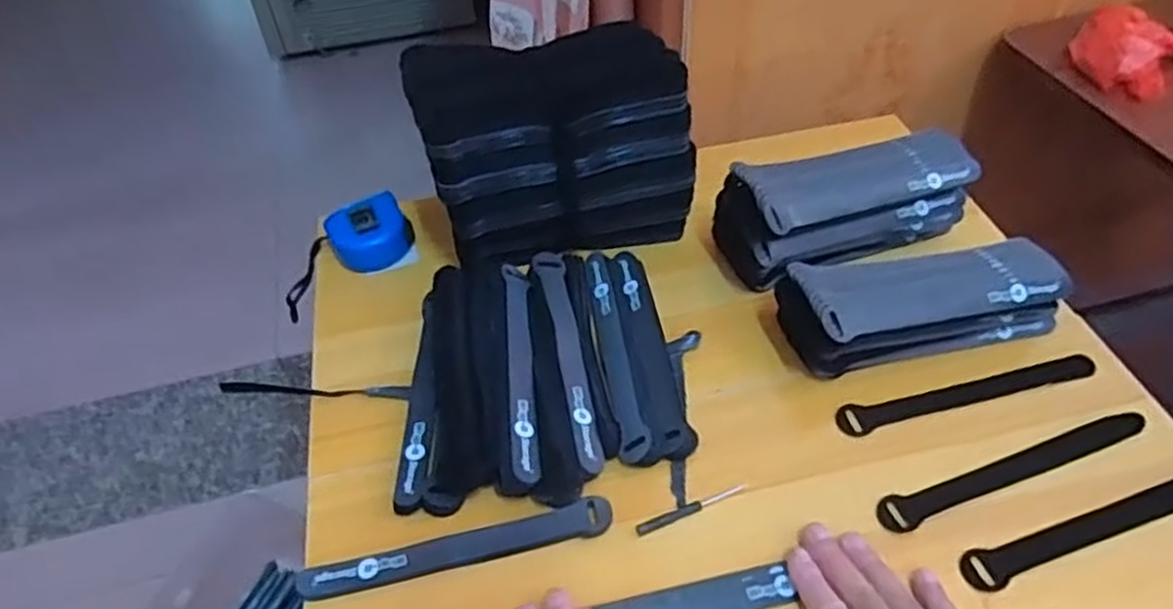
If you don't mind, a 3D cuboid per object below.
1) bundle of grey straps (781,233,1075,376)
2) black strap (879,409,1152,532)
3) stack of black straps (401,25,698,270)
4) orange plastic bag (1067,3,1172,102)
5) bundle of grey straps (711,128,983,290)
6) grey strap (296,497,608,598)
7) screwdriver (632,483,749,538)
[{"bbox_3d":[0.255,-0.003,0.585,0.210,0.060,0.078,-12,48,-7],"label":"bundle of grey straps"},{"bbox_3d":[0.288,0.111,0.520,0.199,0.010,0.024,-18,40,-11],"label":"black strap"},{"bbox_3d":[-0.024,-0.127,0.630,0.209,0.167,0.094,-11,48,-6],"label":"stack of black straps"},{"bbox_3d":[0.566,-0.259,0.775,0.132,0.037,0.111,34,57,29],"label":"orange plastic bag"},{"bbox_3d":[0.218,-0.084,0.643,0.209,0.090,0.083,-18,49,-12],"label":"bundle of grey straps"},{"bbox_3d":[-0.083,0.159,0.496,0.199,0.012,0.024,-11,48,-7],"label":"grey strap"},{"bbox_3d":[0.070,0.136,0.511,0.080,0.005,0.008,-21,50,-15],"label":"screwdriver"}]

